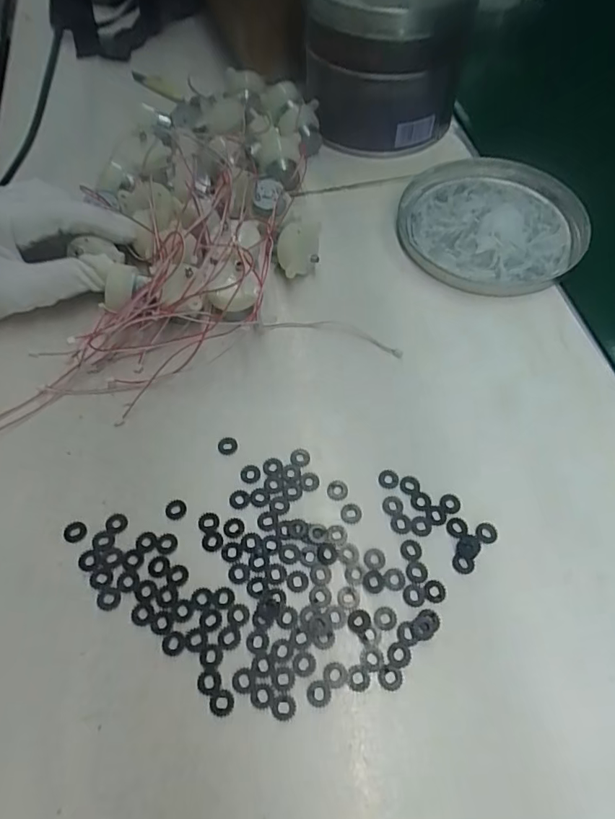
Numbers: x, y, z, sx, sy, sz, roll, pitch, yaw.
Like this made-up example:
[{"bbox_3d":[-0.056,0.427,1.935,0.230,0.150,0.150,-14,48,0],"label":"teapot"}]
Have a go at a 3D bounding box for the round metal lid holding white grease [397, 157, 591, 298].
[{"bbox_3d":[0.136,-0.138,0.373,0.130,0.012,0.137,0,59,-1],"label":"round metal lid holding white grease"}]

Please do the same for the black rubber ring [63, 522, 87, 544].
[{"bbox_3d":[-0.116,0.061,0.253,0.010,0.004,0.011,0,59,-1],"label":"black rubber ring"}]

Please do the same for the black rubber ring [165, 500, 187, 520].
[{"bbox_3d":[-0.068,0.051,0.261,0.011,0.004,0.010,-1,59,-1],"label":"black rubber ring"}]

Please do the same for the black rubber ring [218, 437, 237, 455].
[{"bbox_3d":[-0.044,0.020,0.281,0.011,0.004,0.010,0,59,-1],"label":"black rubber ring"}]

